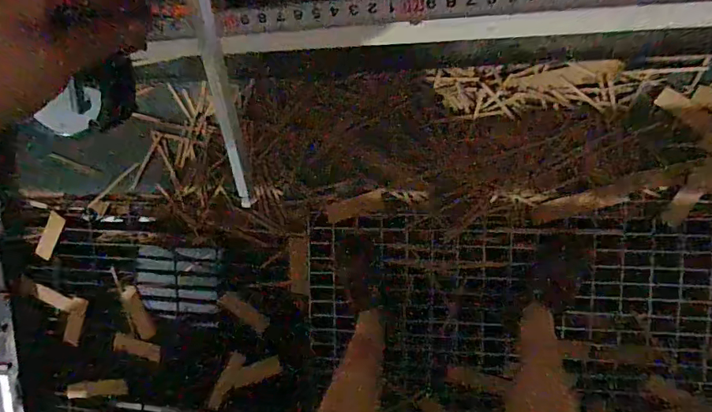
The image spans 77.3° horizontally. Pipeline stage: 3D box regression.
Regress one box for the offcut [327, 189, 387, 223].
[{"bbox_3d":[0.001,0.000,1.045,0.141,0.008,0.045,-15,94,9],"label":"offcut"}]

